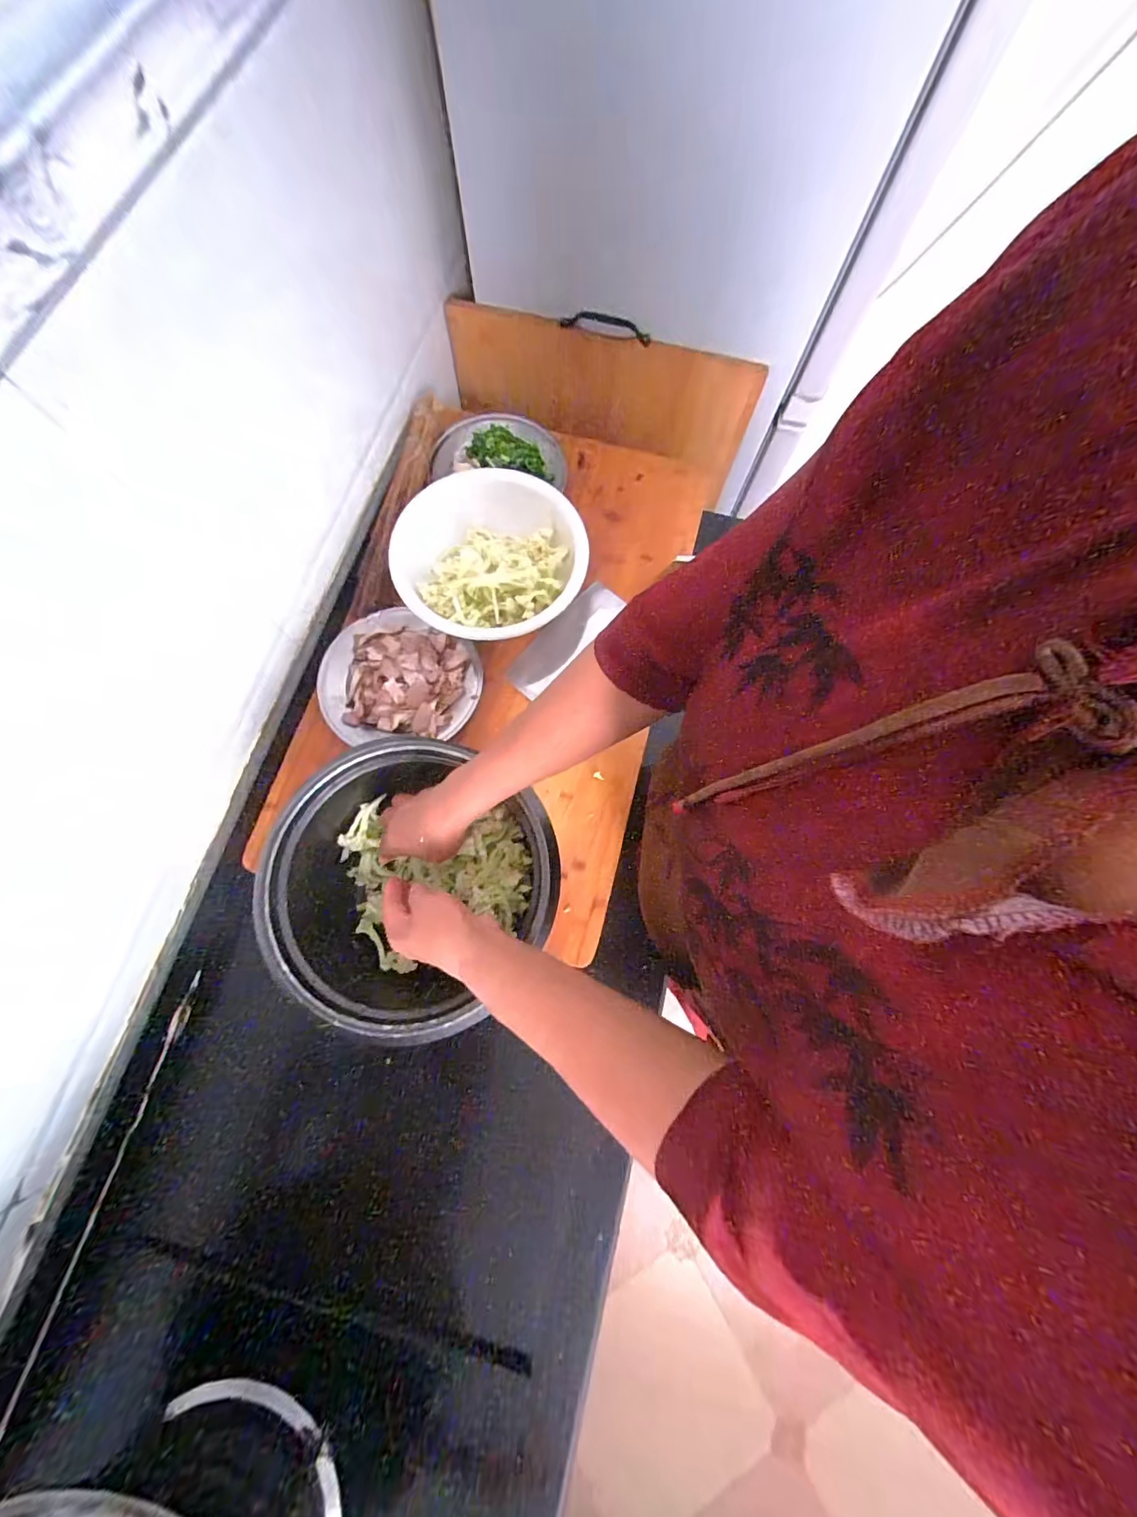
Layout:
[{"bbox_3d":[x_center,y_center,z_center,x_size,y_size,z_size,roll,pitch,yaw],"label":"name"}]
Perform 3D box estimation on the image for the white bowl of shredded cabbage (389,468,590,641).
[{"bbox_3d":[-0.106,-0.260,0.637,0.233,0.082,0.234,0,76,-1],"label":"white bowl of shredded cabbage"}]

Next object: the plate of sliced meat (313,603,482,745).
[{"bbox_3d":[-0.220,-0.115,0.630,0.197,0.033,0.182,-4,76,-2],"label":"plate of sliced meat"}]

